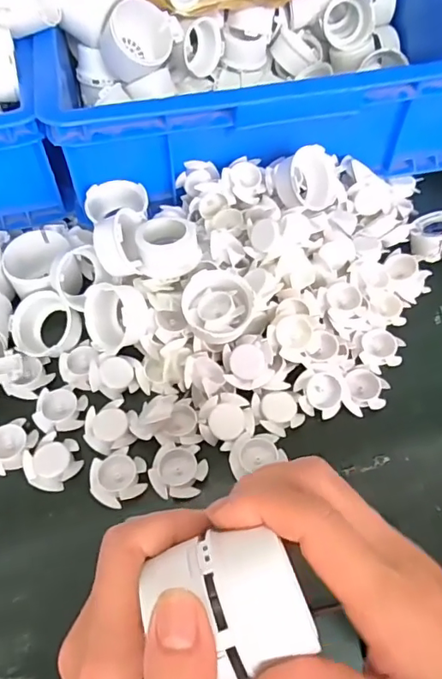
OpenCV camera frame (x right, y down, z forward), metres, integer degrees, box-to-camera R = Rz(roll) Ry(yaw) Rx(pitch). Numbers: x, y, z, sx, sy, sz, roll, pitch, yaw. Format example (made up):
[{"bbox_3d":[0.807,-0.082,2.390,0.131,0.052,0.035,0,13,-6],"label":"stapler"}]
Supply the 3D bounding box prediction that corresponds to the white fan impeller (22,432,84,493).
[{"bbox_3d":[-0.124,0.090,0.376,0.039,0.008,0.039,0,65,0],"label":"white fan impeller"}]

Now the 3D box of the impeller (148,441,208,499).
[{"bbox_3d":[-0.030,0.093,0.364,0.039,0.010,0.037,0,65,0],"label":"impeller"}]

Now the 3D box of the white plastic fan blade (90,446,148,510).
[{"bbox_3d":[-0.074,0.098,0.364,0.040,0.010,0.038,0,65,0],"label":"white plastic fan blade"}]

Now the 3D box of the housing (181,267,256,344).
[{"bbox_3d":[-0.002,-0.028,0.386,0.053,0.022,0.057,0,65,0],"label":"housing"}]

